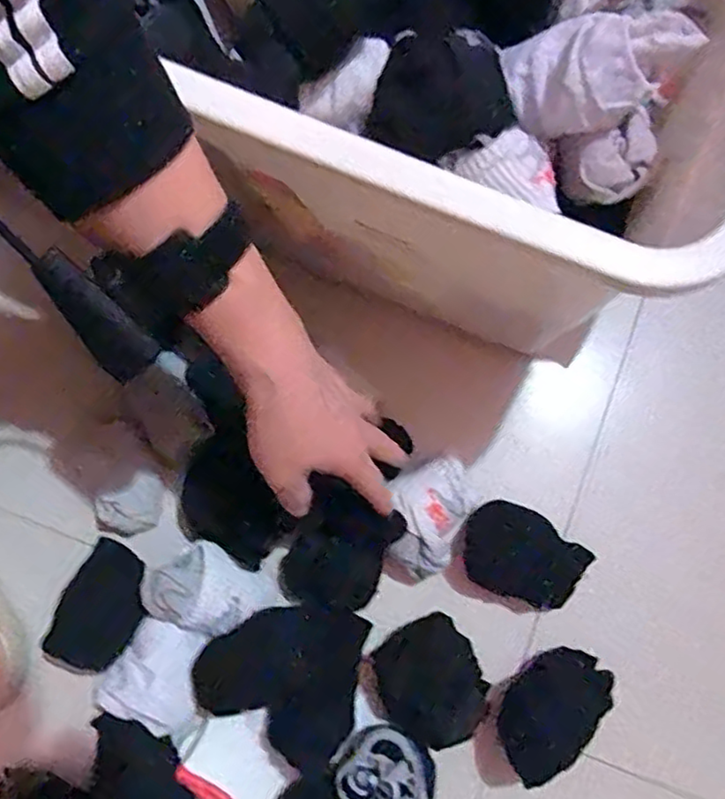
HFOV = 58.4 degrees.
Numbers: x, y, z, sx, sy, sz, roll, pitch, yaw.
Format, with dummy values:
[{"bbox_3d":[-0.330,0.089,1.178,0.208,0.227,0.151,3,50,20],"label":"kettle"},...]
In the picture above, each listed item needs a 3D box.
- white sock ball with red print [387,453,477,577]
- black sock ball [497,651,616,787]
[{"bbox_3d":[0.050,0.089,0.505,0.061,0.063,0.089,28,80,7],"label":"white sock ball with red print"},{"bbox_3d":[0.141,0.234,0.493,0.059,0.040,0.100,40,81,9],"label":"black sock ball"}]

